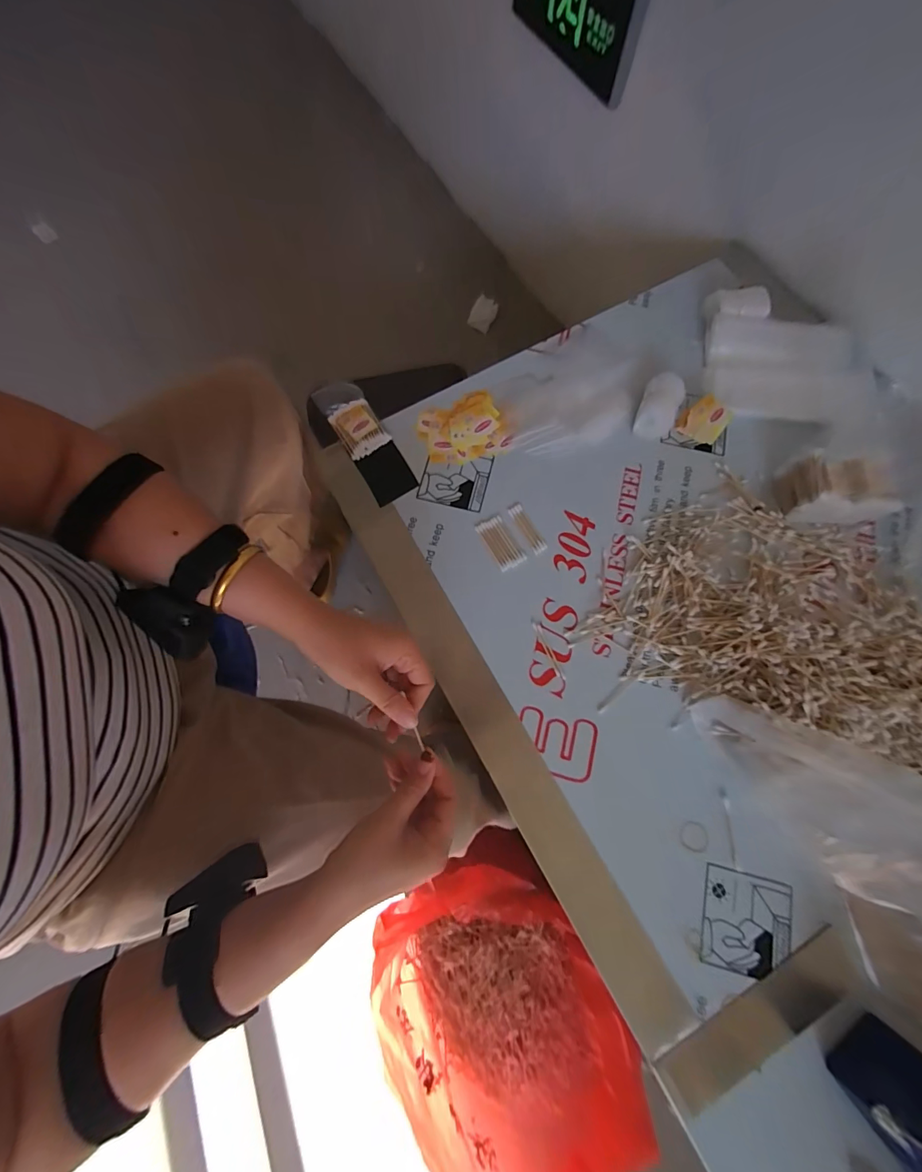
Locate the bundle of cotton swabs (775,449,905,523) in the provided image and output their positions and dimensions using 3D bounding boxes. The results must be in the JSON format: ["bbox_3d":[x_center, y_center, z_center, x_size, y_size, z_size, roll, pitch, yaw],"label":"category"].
[{"bbox_3d":[0.472,-0.120,0.543,0.115,0.064,0.077,10,75,3],"label":"bundle of cotton swabs"}]

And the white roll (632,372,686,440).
[{"bbox_3d":[0.281,-0.254,0.605,0.052,0.034,0.092,25,76,7],"label":"white roll"}]

